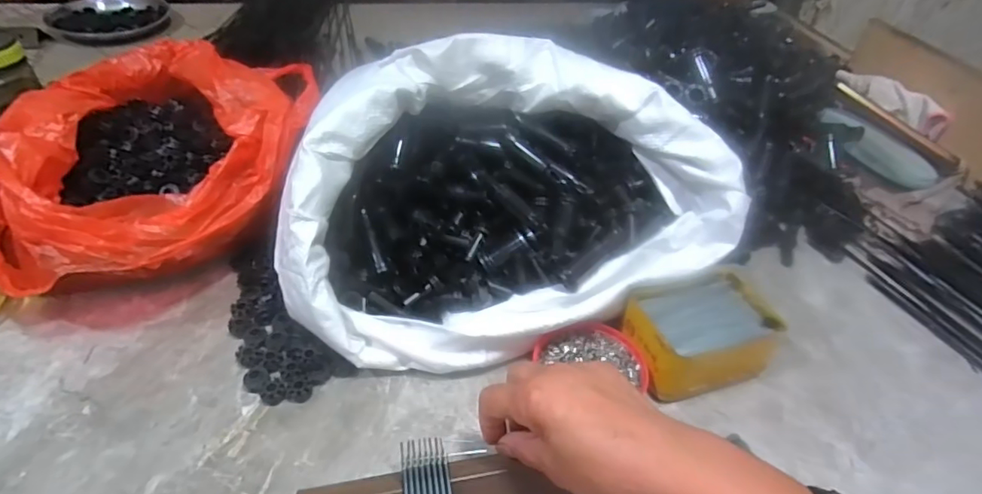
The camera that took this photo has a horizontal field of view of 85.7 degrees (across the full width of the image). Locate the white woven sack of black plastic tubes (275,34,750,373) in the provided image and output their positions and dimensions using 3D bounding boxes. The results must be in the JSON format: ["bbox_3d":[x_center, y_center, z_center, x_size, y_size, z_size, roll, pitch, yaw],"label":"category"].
[{"bbox_3d":[0.012,-0.036,0.461,0.365,0.190,0.205,-7,43,-13],"label":"white woven sack of black plastic tubes"}]

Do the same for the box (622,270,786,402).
[{"bbox_3d":[0.177,0.075,0.449,0.121,0.055,0.086,-13,45,-19],"label":"box"}]

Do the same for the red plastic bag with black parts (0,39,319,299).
[{"bbox_3d":[-0.304,-0.073,0.512,0.221,0.138,0.296,6,42,1],"label":"red plastic bag with black parts"}]

